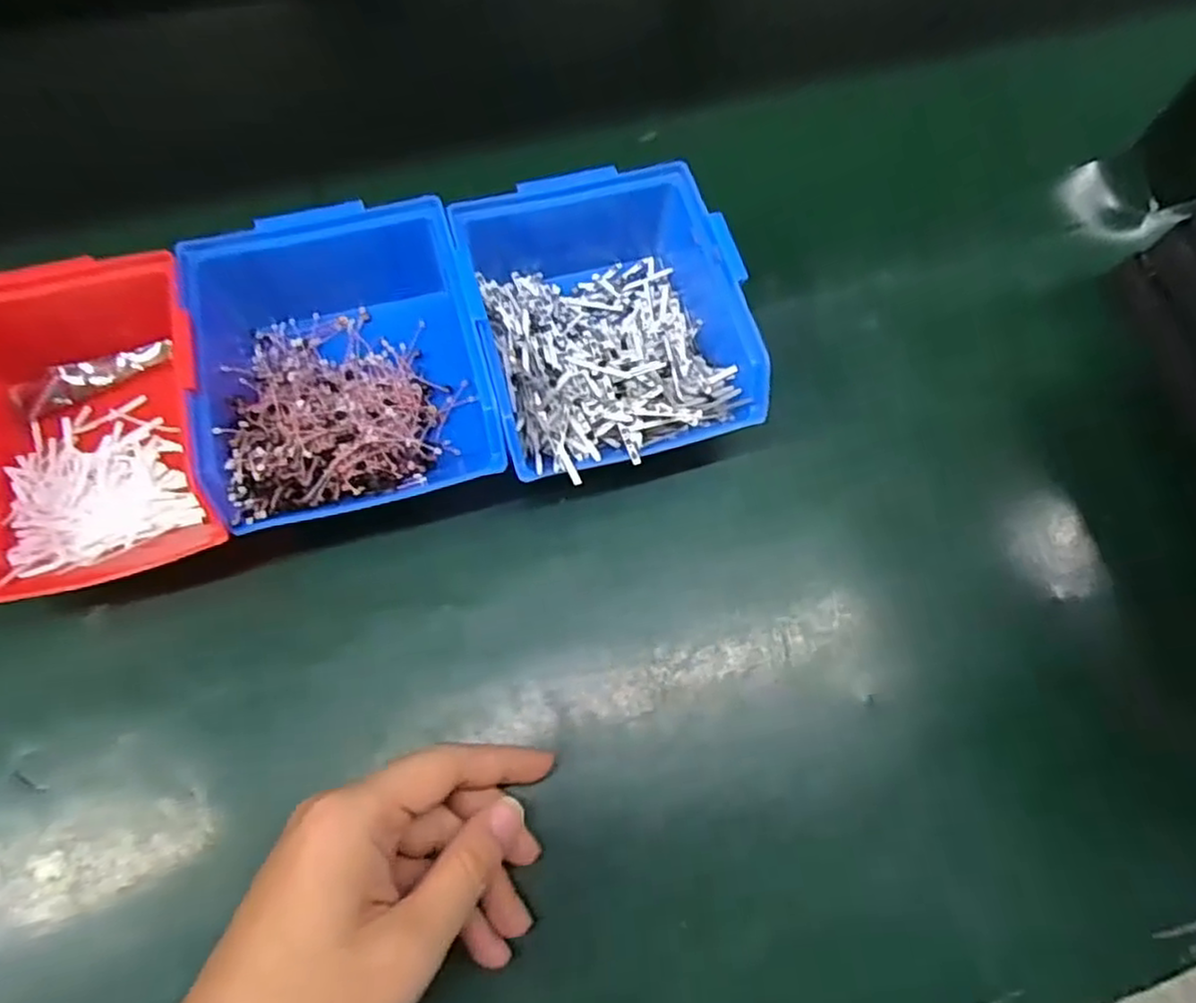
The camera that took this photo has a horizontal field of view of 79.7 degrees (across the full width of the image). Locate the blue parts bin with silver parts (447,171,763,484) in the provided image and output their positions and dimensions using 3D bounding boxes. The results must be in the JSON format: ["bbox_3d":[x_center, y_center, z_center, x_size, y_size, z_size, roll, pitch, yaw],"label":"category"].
[{"bbox_3d":[0.004,-0.089,0.357,0.125,0.062,0.152,-14,69,-8],"label":"blue parts bin with silver parts"}]

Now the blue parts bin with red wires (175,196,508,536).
[{"bbox_3d":[-0.117,-0.063,0.338,0.126,0.059,0.142,-15,70,-9],"label":"blue parts bin with red wires"}]

